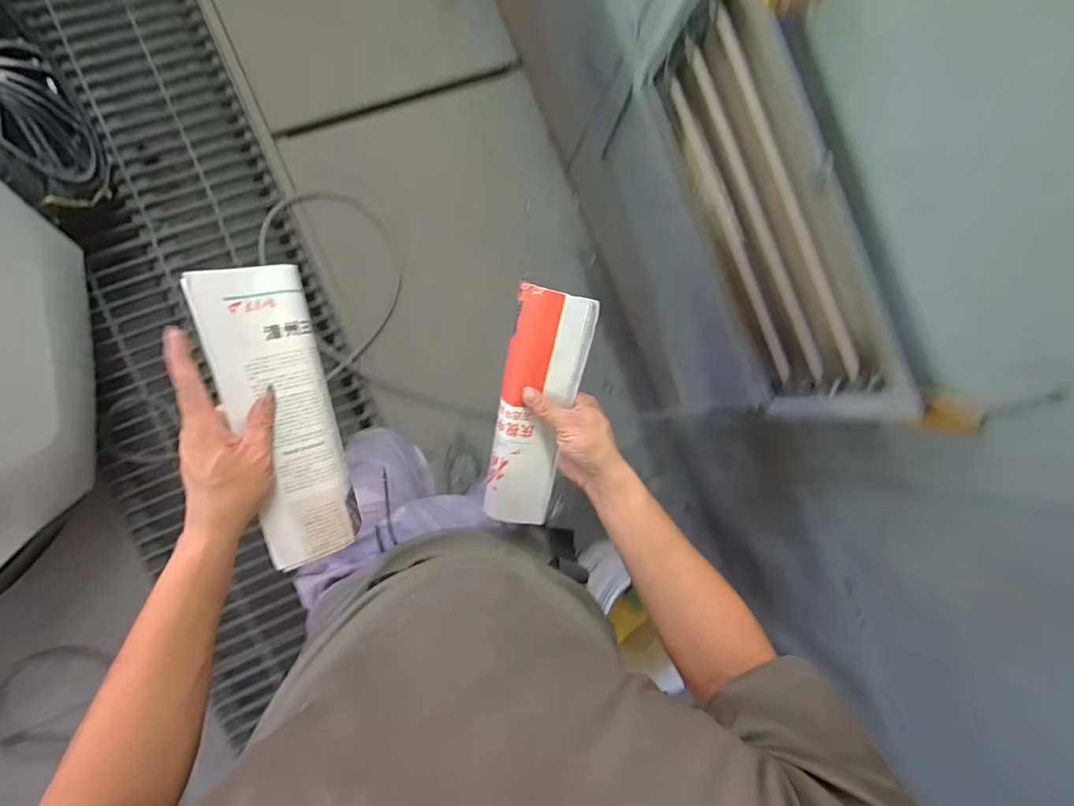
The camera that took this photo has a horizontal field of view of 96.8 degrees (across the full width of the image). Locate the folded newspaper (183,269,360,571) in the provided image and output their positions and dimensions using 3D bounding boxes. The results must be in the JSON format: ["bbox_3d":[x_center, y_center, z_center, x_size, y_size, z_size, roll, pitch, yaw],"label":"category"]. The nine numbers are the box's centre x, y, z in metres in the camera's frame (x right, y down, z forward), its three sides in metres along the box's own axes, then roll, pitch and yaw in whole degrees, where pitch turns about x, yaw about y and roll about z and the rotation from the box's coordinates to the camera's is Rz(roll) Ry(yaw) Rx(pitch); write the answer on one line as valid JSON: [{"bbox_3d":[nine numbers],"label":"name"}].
[{"bbox_3d":[-0.234,0.014,0.448,0.092,0.025,0.270,-20,102,-37],"label":"folded newspaper"}]

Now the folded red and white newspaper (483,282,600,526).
[{"bbox_3d":[-0.002,0.014,0.526,0.079,0.037,0.271,8,110,-9],"label":"folded red and white newspaper"}]

